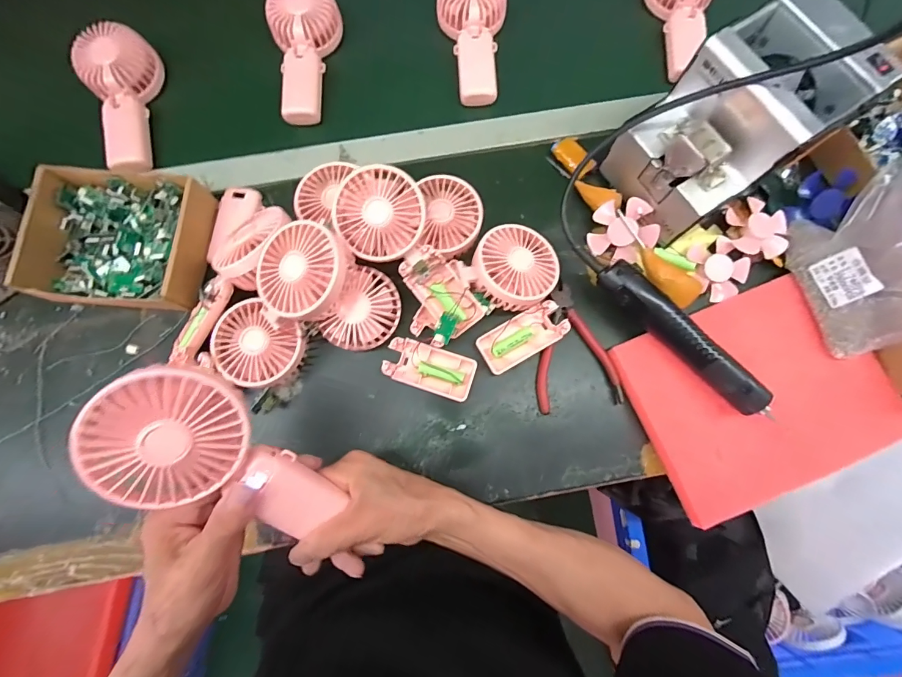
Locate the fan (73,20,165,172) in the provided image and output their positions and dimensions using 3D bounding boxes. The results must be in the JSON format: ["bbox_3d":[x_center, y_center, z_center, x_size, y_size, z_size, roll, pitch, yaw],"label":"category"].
[{"bbox_3d":[-0.409,-0.284,0.491,0.079,0.064,0.177,-4,91,-1],"label":"fan"}]

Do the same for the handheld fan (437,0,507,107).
[{"bbox_3d":[0.030,-0.385,0.505,0.084,0.030,0.174,-3,91,-1],"label":"handheld fan"}]

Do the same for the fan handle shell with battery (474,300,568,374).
[{"bbox_3d":[0.077,-0.002,0.433,0.096,0.024,0.047,-30,79,-7],"label":"fan handle shell with battery"}]

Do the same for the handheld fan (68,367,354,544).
[{"bbox_3d":[-0.153,0.085,0.276,0.170,0.035,0.082,43,78,-31],"label":"handheld fan"}]

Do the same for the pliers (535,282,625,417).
[{"bbox_3d":[0.130,0.009,0.439,0.090,0.019,0.136,-10,77,-2],"label":"pliers"}]

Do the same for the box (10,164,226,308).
[{"bbox_3d":[-0.361,-0.107,0.437,0.177,0.051,0.148,3,77,1],"label":"box"}]

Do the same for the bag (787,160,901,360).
[{"bbox_3d":[0.434,-0.081,0.386,0.103,0.129,0.165,-11,77,-3],"label":"bag"}]

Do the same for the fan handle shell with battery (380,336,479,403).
[{"bbox_3d":[-0.023,0.032,0.426,0.095,0.022,0.047,18,78,4],"label":"fan handle shell with battery"}]

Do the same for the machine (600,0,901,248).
[{"bbox_3d":[0.279,-0.211,0.406,0.187,0.143,0.128,-34,79,-7],"label":"machine"}]

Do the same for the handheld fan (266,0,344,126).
[{"bbox_3d":[-0.191,-0.358,0.506,0.090,0.038,0.179,3,91,1],"label":"handheld fan"}]

